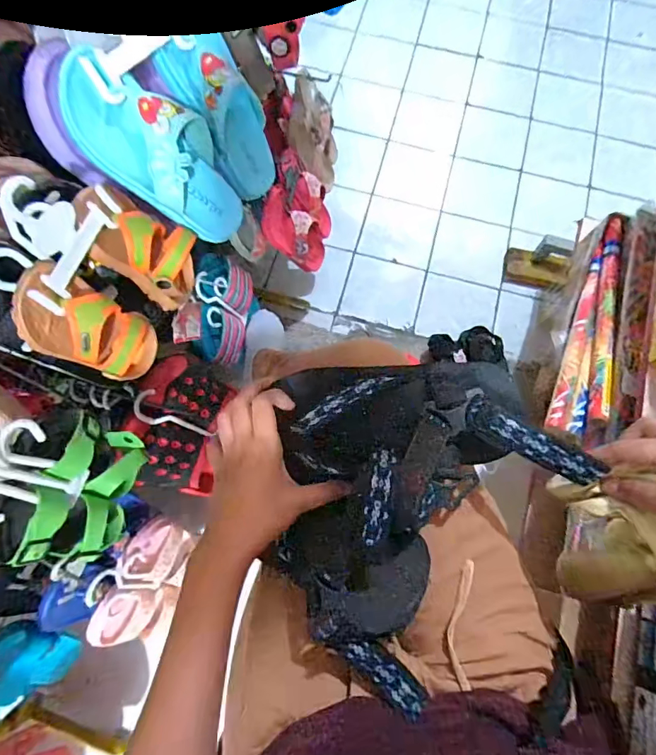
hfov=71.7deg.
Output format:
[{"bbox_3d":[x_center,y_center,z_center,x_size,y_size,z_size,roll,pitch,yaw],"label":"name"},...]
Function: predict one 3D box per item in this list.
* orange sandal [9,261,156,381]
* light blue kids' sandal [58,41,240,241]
[{"bbox_3d":[-0.210,-0.041,0.414,0.036,0.141,0.065,6,70,32],"label":"orange sandal"},{"bbox_3d":[-0.147,-0.202,0.413,0.056,0.183,0.072,5,67,43],"label":"light blue kids' sandal"}]

